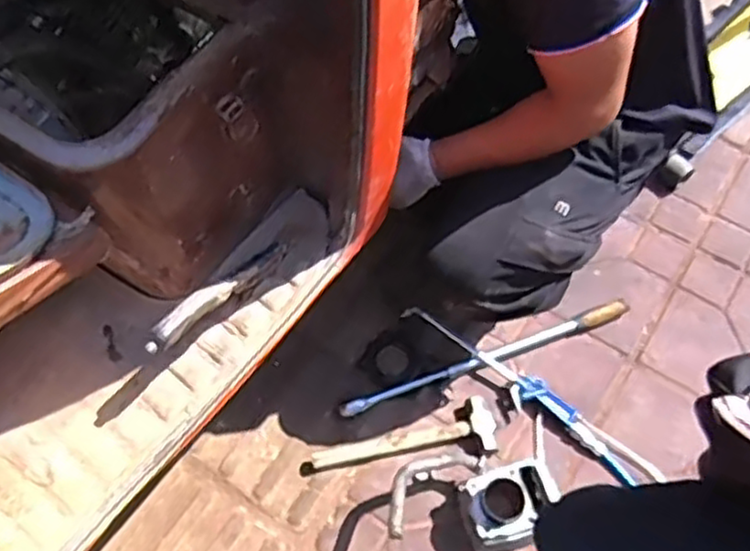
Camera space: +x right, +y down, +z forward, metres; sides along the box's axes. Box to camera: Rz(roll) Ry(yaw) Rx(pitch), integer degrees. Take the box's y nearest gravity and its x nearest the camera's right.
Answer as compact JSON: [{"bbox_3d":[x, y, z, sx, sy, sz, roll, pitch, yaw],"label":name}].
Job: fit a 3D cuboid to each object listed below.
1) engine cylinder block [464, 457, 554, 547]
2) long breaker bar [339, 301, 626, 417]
[{"bbox_3d":[0.213,0.372,1.176,0.134,0.083,0.113,-20,59,-6],"label":"engine cylinder block"},{"bbox_3d":[0.210,0.150,1.328,0.569,0.027,0.036,-19,63,-10],"label":"long breaker bar"}]

